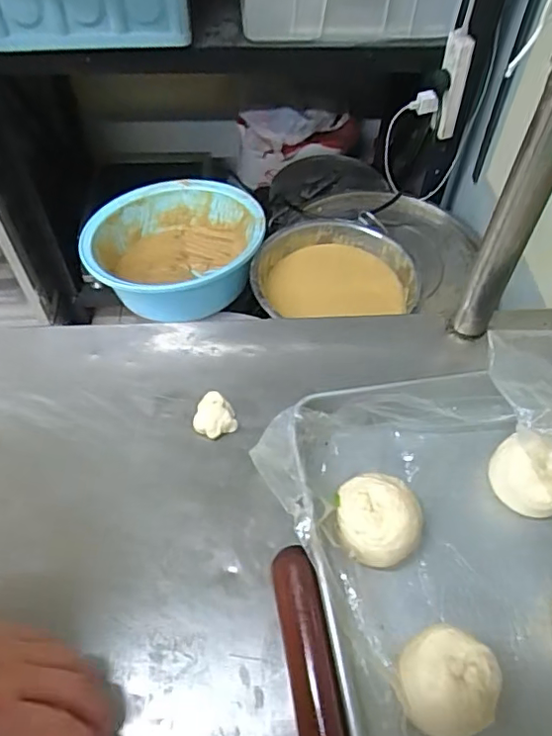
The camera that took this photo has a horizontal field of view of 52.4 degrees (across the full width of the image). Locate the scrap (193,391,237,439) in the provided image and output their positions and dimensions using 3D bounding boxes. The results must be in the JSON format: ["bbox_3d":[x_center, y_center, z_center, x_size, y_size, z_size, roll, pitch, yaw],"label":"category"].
[{"bbox_3d":[-0.059,0.045,0.523,0.038,0.020,0.038,1,56,-1],"label":"scrap"}]

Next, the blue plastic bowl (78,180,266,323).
[{"bbox_3d":[-0.211,-0.256,1.179,0.352,0.177,0.342,1,56,-1],"label":"blue plastic bowl"}]

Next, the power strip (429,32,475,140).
[{"bbox_3d":[0.339,-0.541,1.097,0.057,0.196,0.046,17,57,10],"label":"power strip"}]

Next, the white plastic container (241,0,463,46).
[{"bbox_3d":[0.133,-0.663,1.032,0.413,0.143,0.064,4,56,1],"label":"white plastic container"}]

